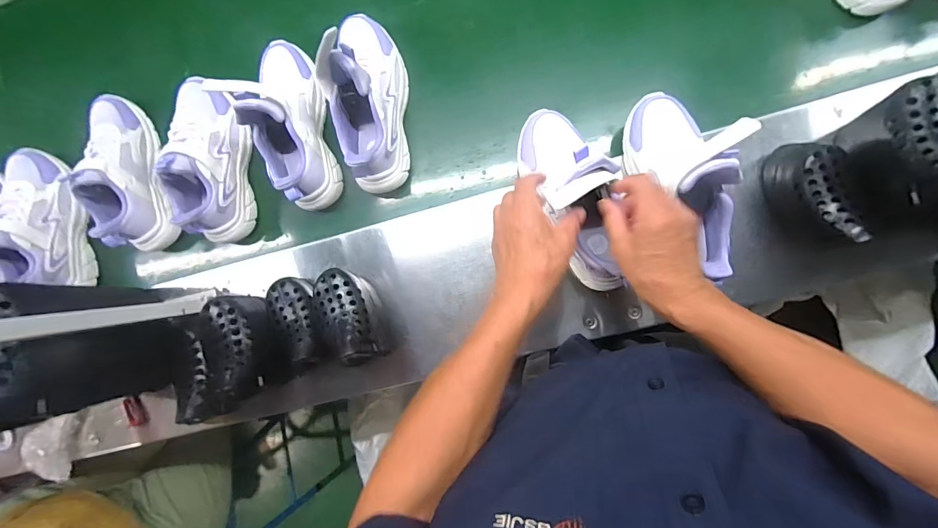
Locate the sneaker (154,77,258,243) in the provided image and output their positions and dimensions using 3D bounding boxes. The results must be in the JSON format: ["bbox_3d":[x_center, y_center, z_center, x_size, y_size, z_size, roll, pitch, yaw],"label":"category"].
[{"bbox_3d":[-0.392,-0.150,0.594,0.083,0.119,0.231,-5,92,7],"label":"sneaker"}]

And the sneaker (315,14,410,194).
[{"bbox_3d":[-0.136,-0.225,0.558,0.081,0.149,0.239,-1,92,6],"label":"sneaker"}]

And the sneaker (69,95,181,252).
[{"bbox_3d":[-0.511,-0.139,0.608,0.089,0.094,0.236,-11,91,7],"label":"sneaker"}]

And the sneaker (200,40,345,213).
[{"bbox_3d":[-0.259,-0.195,0.567,0.111,0.138,0.239,-21,90,7],"label":"sneaker"}]

